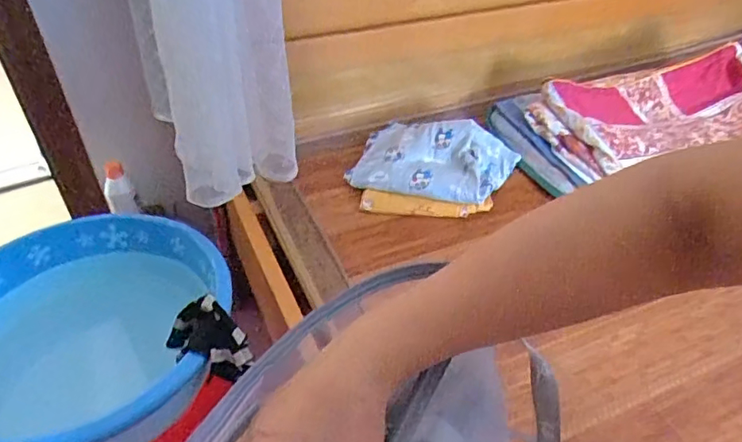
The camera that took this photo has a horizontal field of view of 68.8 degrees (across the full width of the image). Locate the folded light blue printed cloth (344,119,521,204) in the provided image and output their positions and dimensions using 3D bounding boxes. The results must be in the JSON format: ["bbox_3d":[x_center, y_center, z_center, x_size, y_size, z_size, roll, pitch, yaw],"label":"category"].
[{"bbox_3d":[0.111,-0.111,0.959,0.261,0.070,0.208,14,43,17],"label":"folded light blue printed cloth"}]

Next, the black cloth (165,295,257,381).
[{"bbox_3d":[-0.189,0.138,0.631,0.082,0.069,0.098,-20,44,-21],"label":"black cloth"}]

